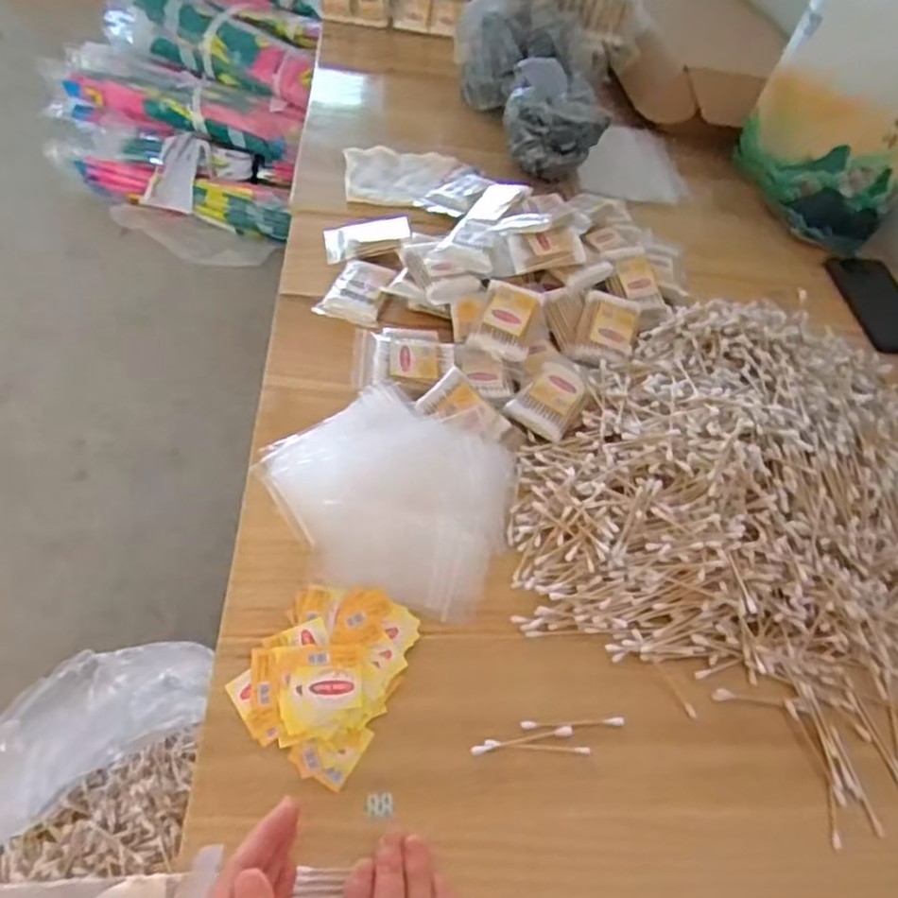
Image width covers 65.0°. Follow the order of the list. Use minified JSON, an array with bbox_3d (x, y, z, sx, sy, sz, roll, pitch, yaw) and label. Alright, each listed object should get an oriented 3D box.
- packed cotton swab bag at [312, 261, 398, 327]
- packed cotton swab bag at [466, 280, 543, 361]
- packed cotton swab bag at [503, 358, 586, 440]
[{"bbox_3d":[-0.088,-0.153,0.689,0.060,0.015,0.075,15,56,5],"label":"packed cotton swab bag"},{"bbox_3d":[0.054,-0.120,0.650,0.053,0.015,0.069,18,80,11],"label":"packed cotton swab bag"},{"bbox_3d":[0.092,-0.048,0.615,0.053,0.014,0.074,33,60,17],"label":"packed cotton swab bag"}]

